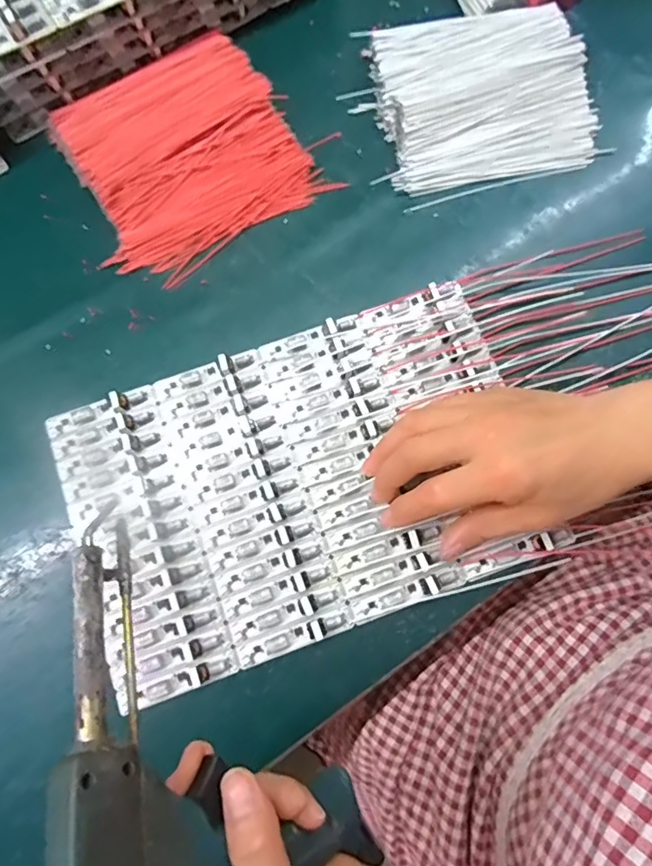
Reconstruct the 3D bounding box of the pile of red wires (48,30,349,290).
[{"bbox_3d":[-0.104,-0.208,0.385,0.159,0.022,0.155,-34,81,-6],"label":"pile of red wires"}]

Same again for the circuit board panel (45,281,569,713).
[{"bbox_3d":[-0.015,0.029,0.338,0.286,0.013,0.187,-20,80,-4],"label":"circuit board panel"}]

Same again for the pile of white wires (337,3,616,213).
[{"bbox_3d":[0.114,-0.253,0.393,0.164,0.023,0.138,-14,79,-3],"label":"pile of white wires"}]

